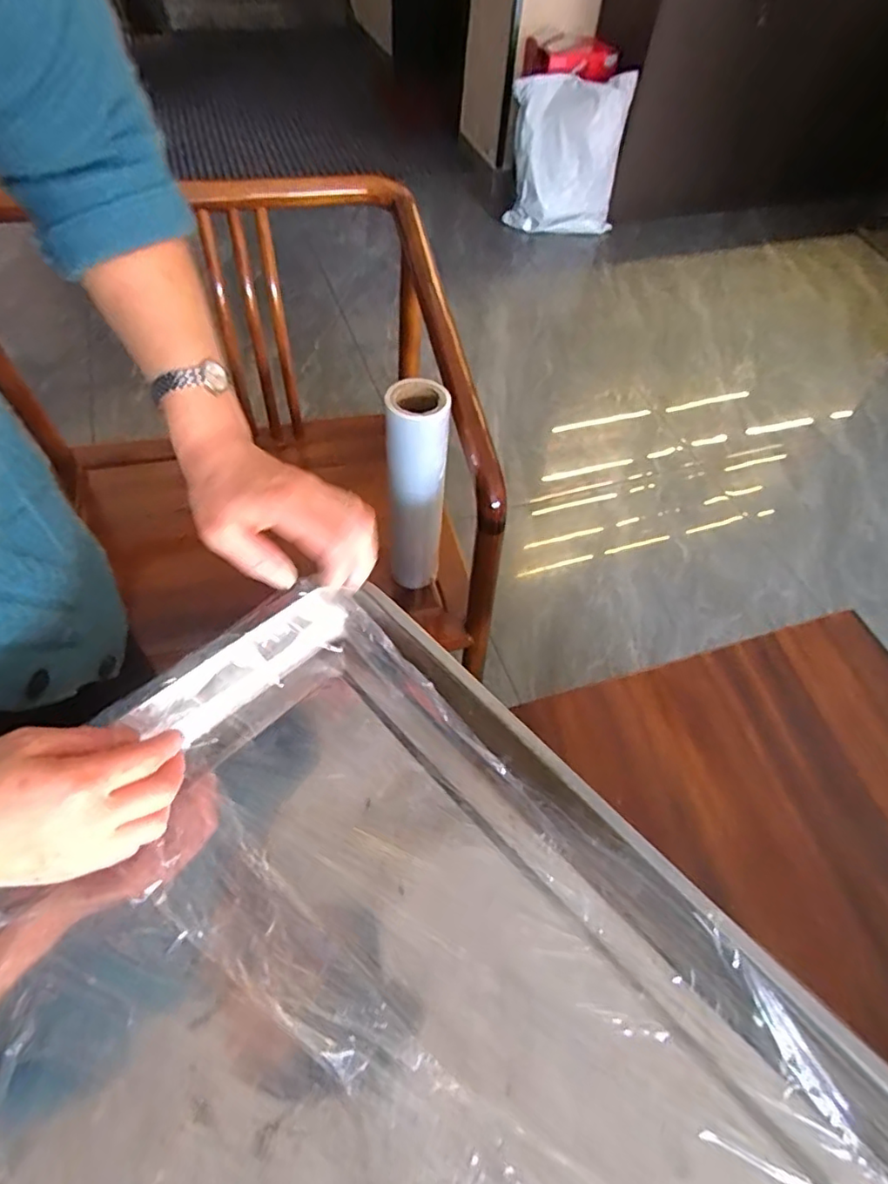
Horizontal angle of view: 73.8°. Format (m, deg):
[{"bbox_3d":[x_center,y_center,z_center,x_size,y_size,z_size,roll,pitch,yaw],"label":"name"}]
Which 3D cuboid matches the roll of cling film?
[{"bbox_3d":[-0.037,-0.128,0.747,0.073,0.285,0.065,4,55,-1],"label":"roll of cling film"}]

